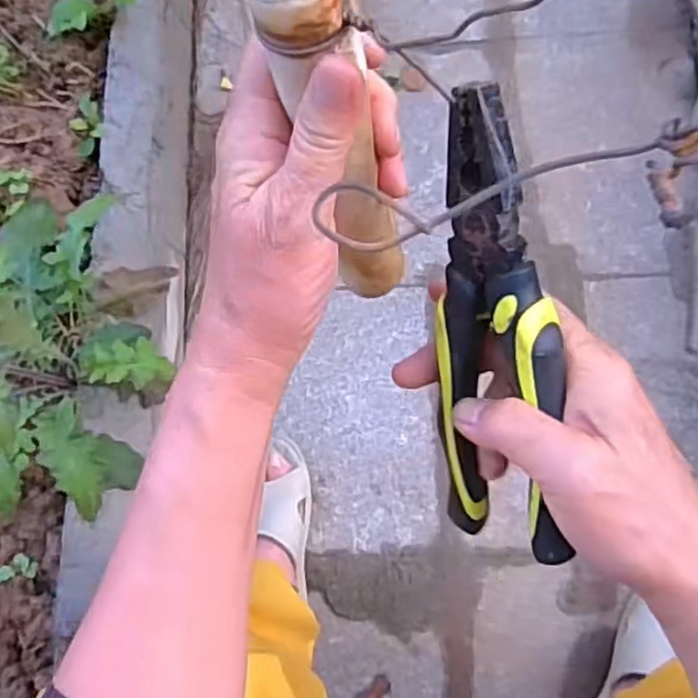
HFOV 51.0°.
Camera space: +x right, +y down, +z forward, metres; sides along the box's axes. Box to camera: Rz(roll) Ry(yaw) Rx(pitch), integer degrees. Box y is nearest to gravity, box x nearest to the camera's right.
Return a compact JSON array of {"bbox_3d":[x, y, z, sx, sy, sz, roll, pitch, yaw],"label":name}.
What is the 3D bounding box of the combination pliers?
[{"bbox_3d":[0.059,0.002,0.288,0.044,0.030,0.199,-6,118,6],"label":"combination pliers"}]

